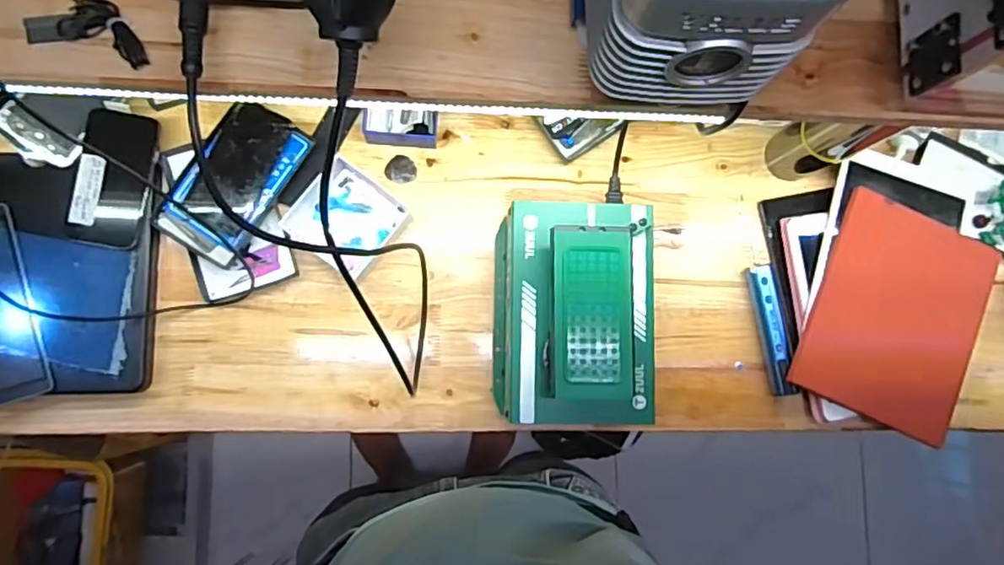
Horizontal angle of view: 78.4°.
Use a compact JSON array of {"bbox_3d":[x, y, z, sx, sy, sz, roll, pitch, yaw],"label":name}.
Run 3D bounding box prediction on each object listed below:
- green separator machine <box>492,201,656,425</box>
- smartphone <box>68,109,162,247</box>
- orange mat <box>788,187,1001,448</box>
[{"bbox_3d":[0.079,0.033,0.657,0.165,0.136,0.226,1,85,-5],"label":"green separator machine"},{"bbox_3d":[-0.421,-0.114,0.666,0.069,0.015,0.146,7,84,-4],"label":"smartphone"},{"bbox_3d":[0.460,0.039,0.714,0.186,0.014,0.243,21,85,6],"label":"orange mat"}]

